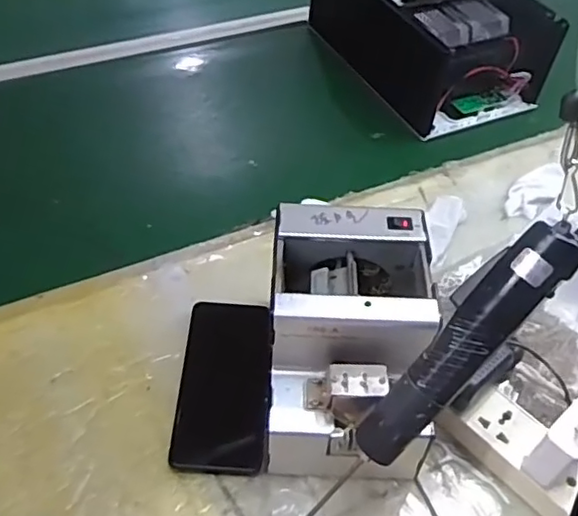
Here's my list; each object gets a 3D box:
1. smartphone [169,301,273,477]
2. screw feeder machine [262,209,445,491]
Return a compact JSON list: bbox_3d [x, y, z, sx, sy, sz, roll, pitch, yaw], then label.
[{"bbox_3d":[-0.056,0.110,0.548,0.078,0.016,0.160,5,48,-2],"label":"smartphone"},{"bbox_3d":[0.046,0.069,0.511,0.121,0.143,0.173,3,48,-4],"label":"screw feeder machine"}]

